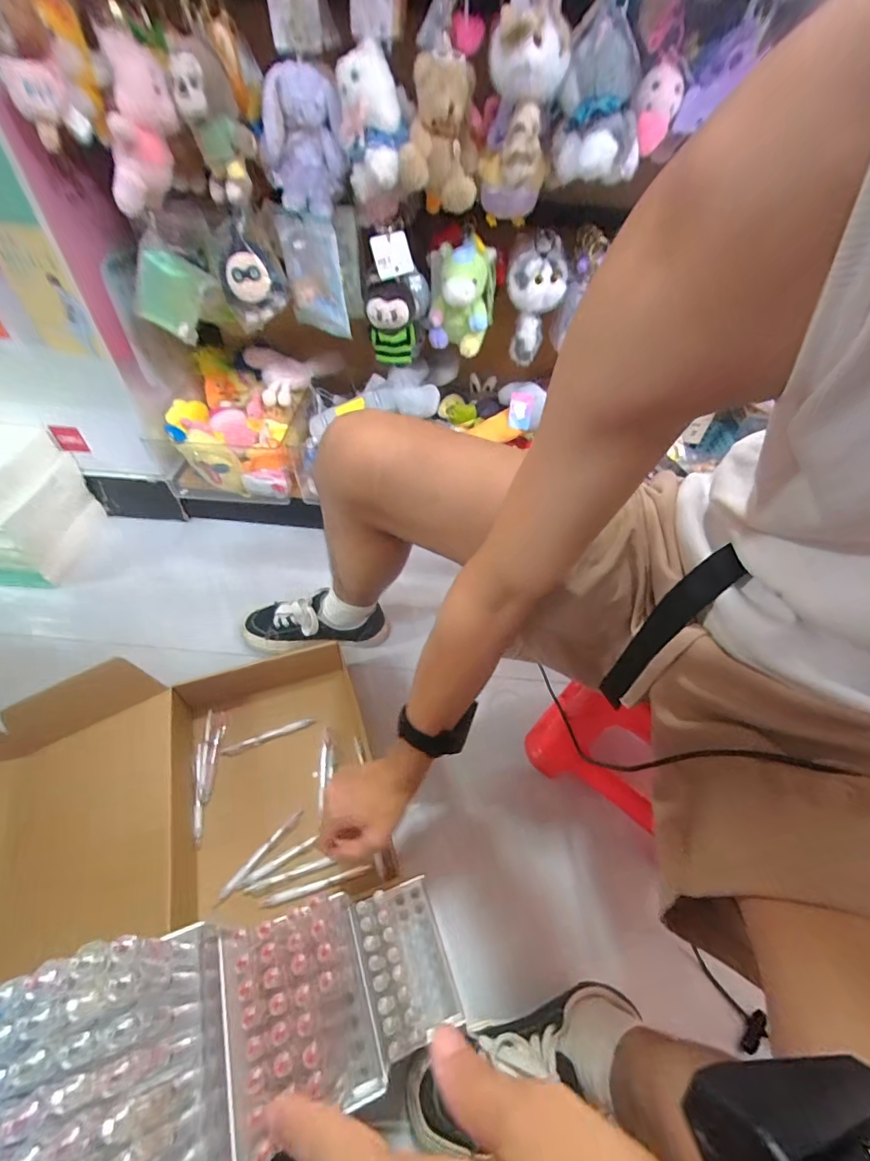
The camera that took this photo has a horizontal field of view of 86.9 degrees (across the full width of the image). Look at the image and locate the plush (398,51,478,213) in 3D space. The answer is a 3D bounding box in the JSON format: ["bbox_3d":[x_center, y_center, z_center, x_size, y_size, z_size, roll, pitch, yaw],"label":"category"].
[{"bbox_3d":[0.011,-0.584,0.606,0.096,0.137,0.114,6,50,1],"label":"plush"}]

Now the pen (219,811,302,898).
[{"bbox_3d":[-0.236,0.372,0.629,0.016,0.010,0.129,35,56,23],"label":"pen"}]

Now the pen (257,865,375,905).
[{"bbox_3d":[-0.156,0.402,0.606,0.144,0.008,0.012,-11,52,-13],"label":"pen"}]

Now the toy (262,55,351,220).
[{"bbox_3d":[-0.178,-0.596,0.626,0.107,0.142,0.075,-5,51,-8],"label":"toy"}]

